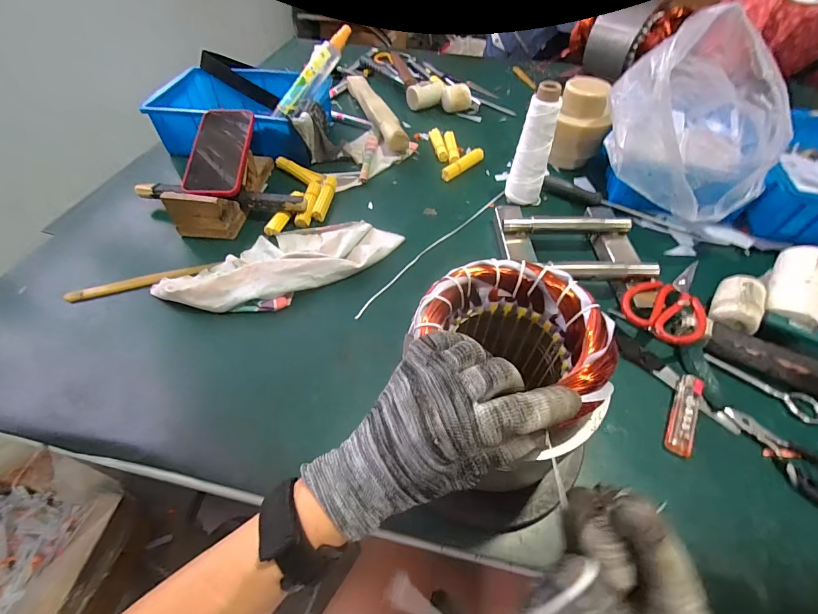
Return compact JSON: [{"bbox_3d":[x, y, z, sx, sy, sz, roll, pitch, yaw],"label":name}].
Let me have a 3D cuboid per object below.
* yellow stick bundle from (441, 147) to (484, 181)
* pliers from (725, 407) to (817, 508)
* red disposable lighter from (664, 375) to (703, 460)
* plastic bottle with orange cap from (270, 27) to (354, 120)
[{"bbox_3d":[0.099,-0.257,0.685,0.105,0.022,0.019,-38,61,-25],"label":"yellow stick bundle"},{"bbox_3d":[0.368,0.147,0.362,0.051,0.011,0.118,-35,60,-23],"label":"pliers"},{"bbox_3d":[0.285,0.110,0.390,0.022,0.012,0.088,25,57,19],"label":"red disposable lighter"},{"bbox_3d":[-0.183,-0.444,0.721,0.205,0.037,0.033,-47,60,10],"label":"plastic bottle with orange cap"}]

